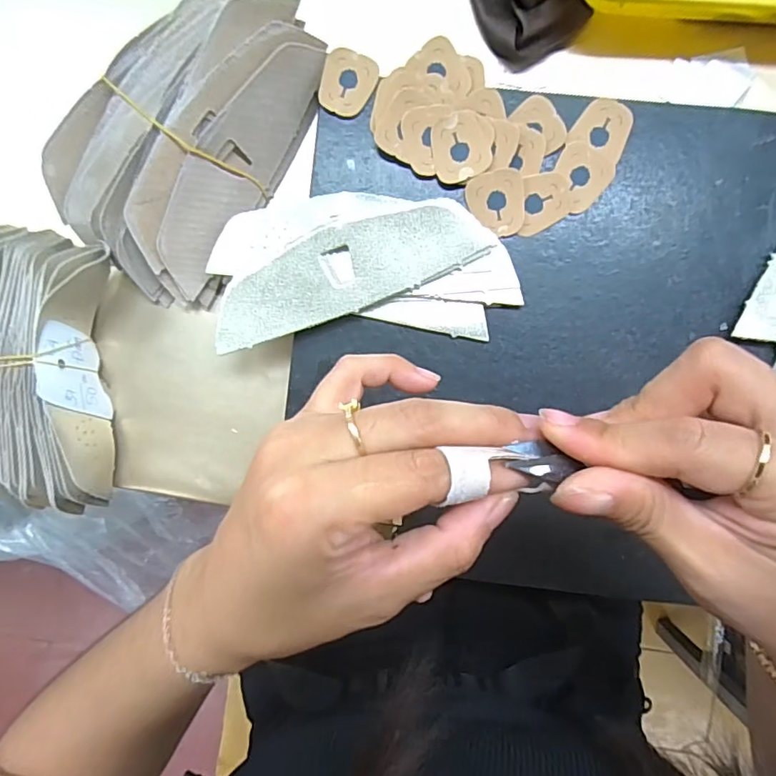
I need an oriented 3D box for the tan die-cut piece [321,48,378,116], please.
[{"bbox_3d":[-0.026,-0.188,0.318,0.033,0.004,0.037,20,94,-3],"label":"tan die-cut piece"}]

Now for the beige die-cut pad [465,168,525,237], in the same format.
[{"bbox_3d":[0.066,-0.112,0.315,0.033,0.004,0.038,-5,103,9],"label":"beige die-cut pad"}]

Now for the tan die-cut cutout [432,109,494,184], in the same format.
[{"bbox_3d":[0.045,-0.145,0.310,0.035,0.004,0.039,-3,94,-1],"label":"tan die-cut cutout"}]

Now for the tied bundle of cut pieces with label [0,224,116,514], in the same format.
[{"bbox_3d":[-0.236,-0.014,0.332,0.108,0.054,0.183,-2,94,-1],"label":"tied bundle of cut pieces with label"}]

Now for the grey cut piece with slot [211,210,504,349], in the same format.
[{"bbox_3d":[-0.027,-0.071,0.313,0.168,0.005,0.051,-20,93,5],"label":"grey cut piece with slot"}]

